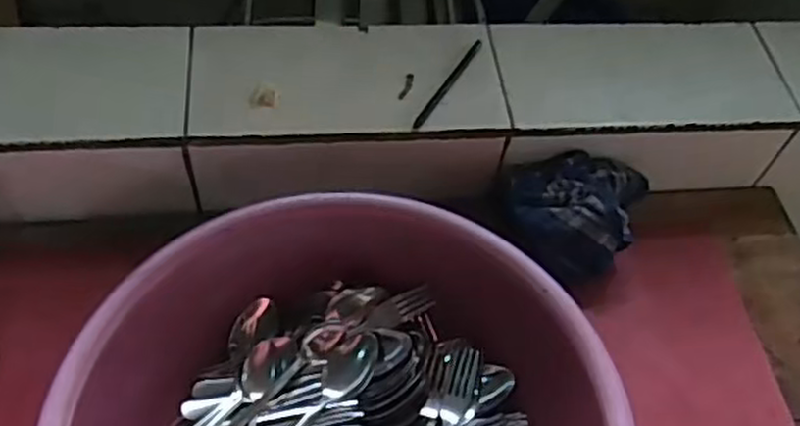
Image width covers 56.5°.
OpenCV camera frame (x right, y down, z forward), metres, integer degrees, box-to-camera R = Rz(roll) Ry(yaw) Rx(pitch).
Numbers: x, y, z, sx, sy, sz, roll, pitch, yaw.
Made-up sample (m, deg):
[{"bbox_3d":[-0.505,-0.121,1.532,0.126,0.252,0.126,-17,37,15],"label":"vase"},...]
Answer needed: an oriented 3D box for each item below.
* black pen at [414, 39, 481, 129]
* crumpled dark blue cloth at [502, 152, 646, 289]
[{"bbox_3d":[0.046,-0.126,0.725,0.010,0.012,0.127,28,58,14],"label":"black pen"},{"bbox_3d":[0.164,-0.002,0.720,0.128,0.076,0.124,17,56,6],"label":"crumpled dark blue cloth"}]

